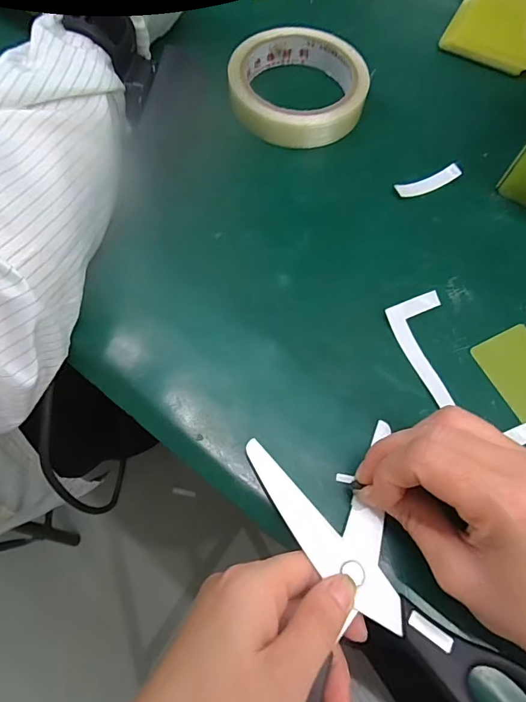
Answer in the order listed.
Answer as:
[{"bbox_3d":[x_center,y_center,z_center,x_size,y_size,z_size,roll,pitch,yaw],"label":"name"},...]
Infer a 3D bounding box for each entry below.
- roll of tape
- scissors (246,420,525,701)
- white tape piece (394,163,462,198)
[{"bbox_3d":[0.025,-0.190,0.314,0.096,0.020,0.094,1,68,-3],"label":"roll of tape"},{"bbox_3d":[0.044,0.115,0.189,0.150,0.017,0.161,-6,68,-6],"label":"scissors"},{"bbox_3d":[0.112,-0.114,0.295,0.047,0.007,0.011,-21,70,-11],"label":"white tape piece"}]

